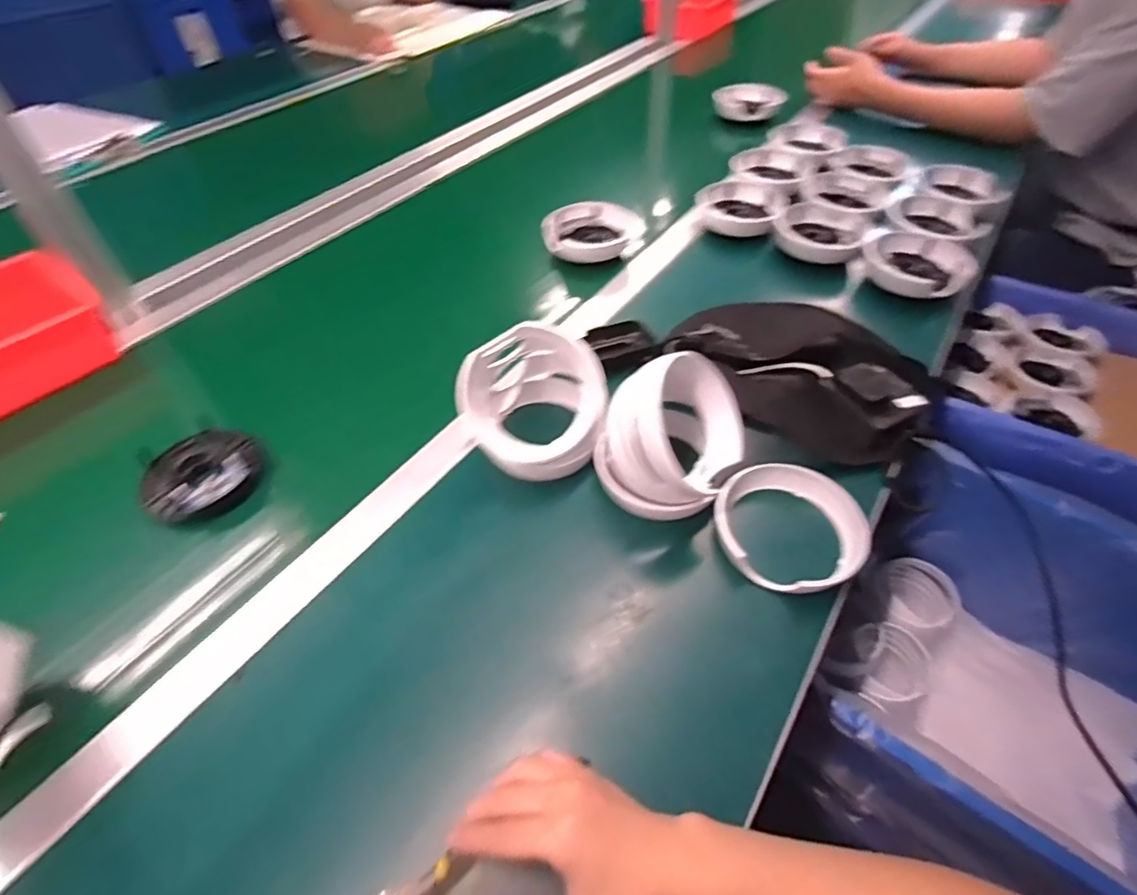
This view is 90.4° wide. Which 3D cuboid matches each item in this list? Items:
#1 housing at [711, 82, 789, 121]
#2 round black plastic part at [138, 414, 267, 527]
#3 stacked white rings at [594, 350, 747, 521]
[{"bbox_3d":[0.346,-0.658,1.074,0.124,0.031,0.124,-1,49,1],"label":"housing"},{"bbox_3d":[-0.348,0.020,0.537,0.101,0.037,0.107,-1,49,1],"label":"round black plastic part"},{"bbox_3d":[0.093,-0.017,0.481,0.105,0.116,0.117,29,56,24],"label":"stacked white rings"}]

